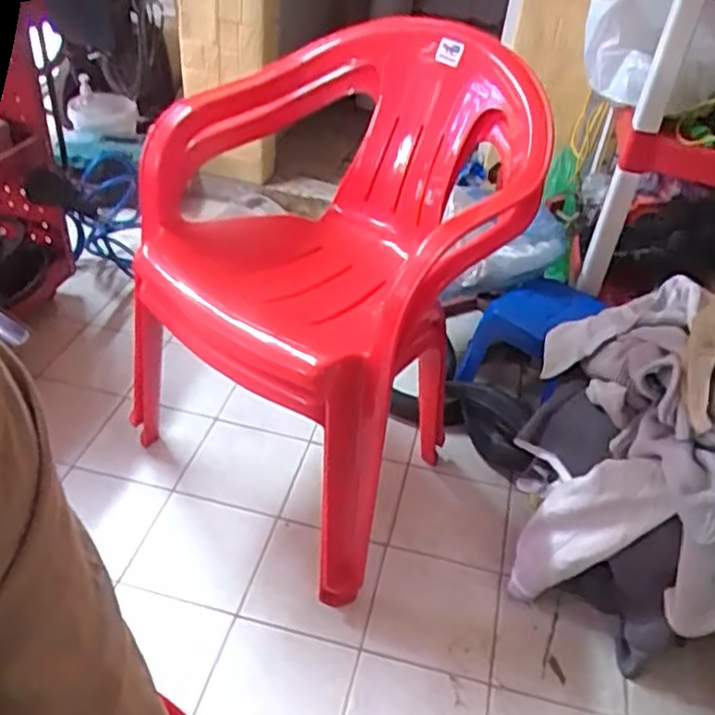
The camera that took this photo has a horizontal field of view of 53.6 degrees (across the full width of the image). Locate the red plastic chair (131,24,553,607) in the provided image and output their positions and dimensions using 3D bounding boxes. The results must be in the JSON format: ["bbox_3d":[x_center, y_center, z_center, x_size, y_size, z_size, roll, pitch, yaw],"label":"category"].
[{"bbox_3d":[-0.034,-0.128,1.134,0.535,0.682,0.515,31,45,27],"label":"red plastic chair"}]

